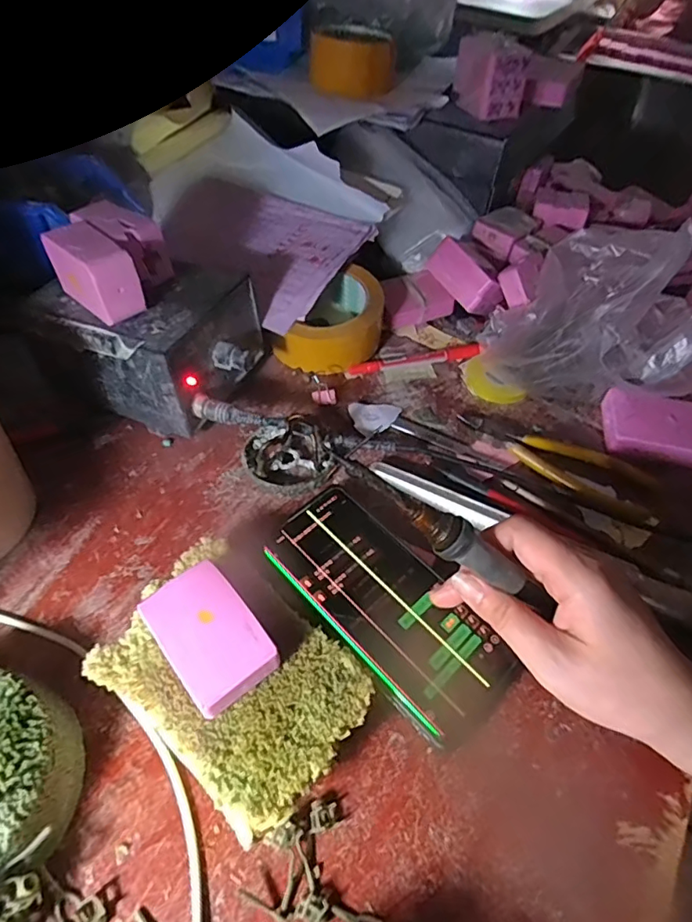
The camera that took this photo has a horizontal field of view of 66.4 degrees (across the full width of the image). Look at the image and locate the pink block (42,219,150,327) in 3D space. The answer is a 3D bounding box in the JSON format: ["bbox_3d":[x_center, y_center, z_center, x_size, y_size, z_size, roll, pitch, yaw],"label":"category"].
[{"bbox_3d":[-0.175,-0.131,0.367,0.034,0.046,0.066,-36,62,-28],"label":"pink block"}]

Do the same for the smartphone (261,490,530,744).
[{"bbox_3d":[0.022,0.088,0.325,0.073,0.015,0.158,-35,64,-26],"label":"smartphone"}]

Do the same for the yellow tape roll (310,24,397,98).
[{"bbox_3d":[0.007,-0.412,0.543,0.087,0.045,0.092,3,51,-2],"label":"yellow tape roll"}]

